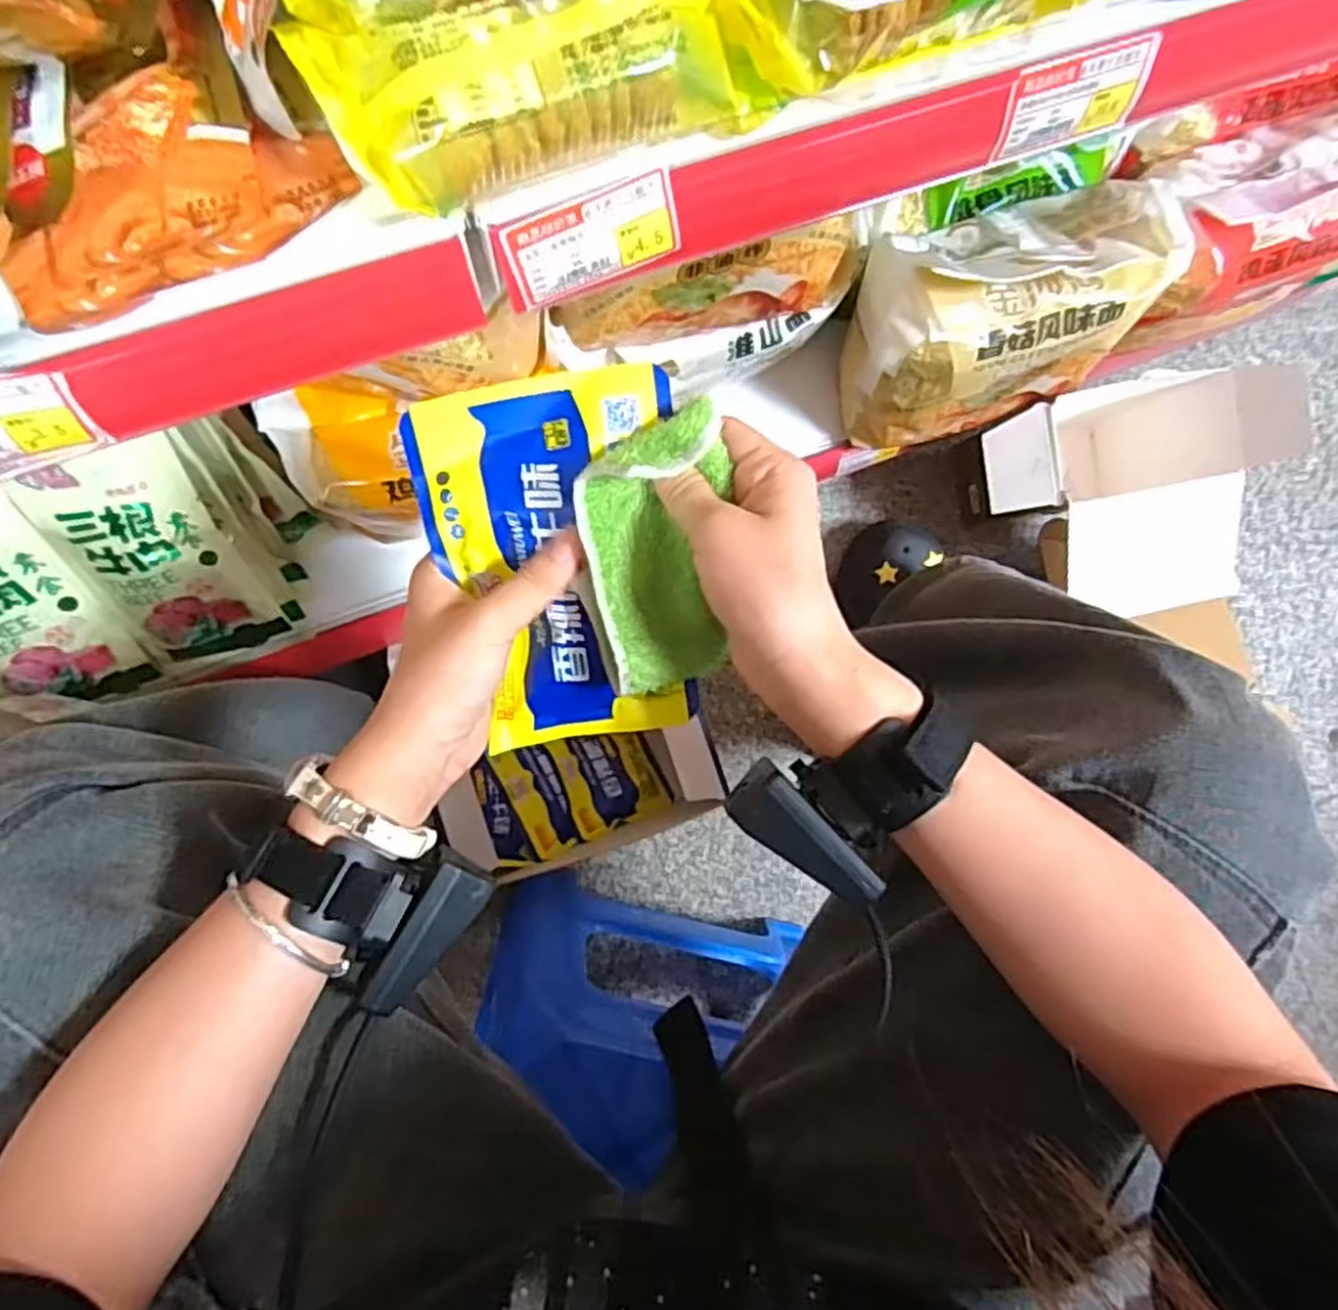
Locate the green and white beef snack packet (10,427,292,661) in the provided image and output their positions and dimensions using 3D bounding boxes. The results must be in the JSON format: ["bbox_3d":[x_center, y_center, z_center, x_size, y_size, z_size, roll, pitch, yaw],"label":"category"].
[{"bbox_3d":[-0.367,-0.068,0.561,0.098,0.180,0.023,-16,46,-6],"label":"green and white beef snack packet"}]

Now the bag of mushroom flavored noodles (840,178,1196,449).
[{"bbox_3d":[0.255,-0.268,0.602,0.198,0.170,0.130,-16,88,-6],"label":"bag of mushroom flavored noodles"}]

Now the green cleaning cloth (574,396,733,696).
[{"bbox_3d":[-0.003,-0.039,0.326,0.059,0.033,0.115,-20,108,-34],"label":"green cleaning cloth"}]

